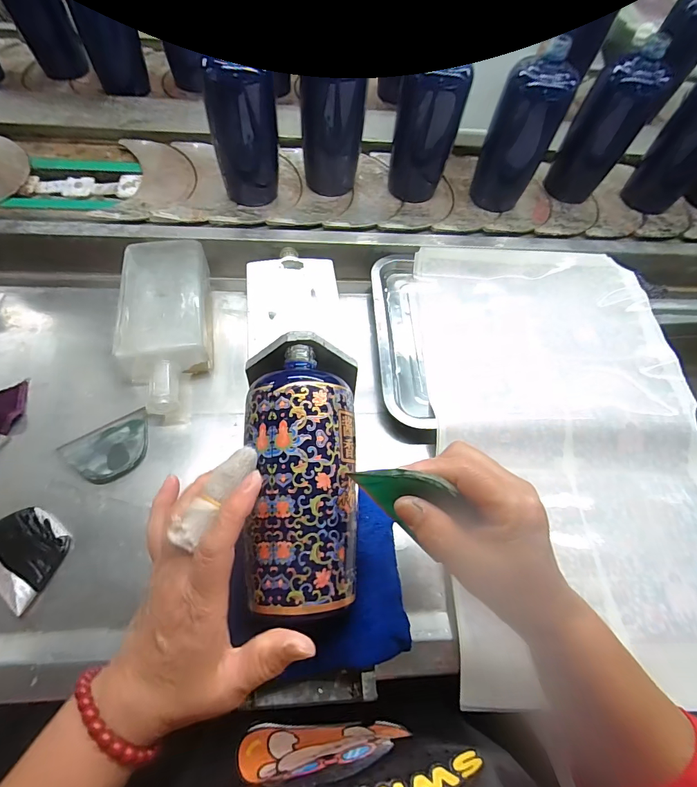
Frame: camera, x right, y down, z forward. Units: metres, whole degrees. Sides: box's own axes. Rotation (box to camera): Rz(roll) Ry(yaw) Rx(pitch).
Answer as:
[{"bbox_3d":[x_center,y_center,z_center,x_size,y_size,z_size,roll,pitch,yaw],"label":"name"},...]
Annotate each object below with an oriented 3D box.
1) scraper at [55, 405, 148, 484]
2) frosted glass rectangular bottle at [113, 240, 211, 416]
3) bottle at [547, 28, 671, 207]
[{"bbox_3d":[-0.232,0.055,0.382,0.079,0.009,0.062,-29,69,-17],"label":"scraper"},{"bbox_3d":[-0.206,-0.083,0.440,0.093,0.049,0.232,-6,64,-7],"label":"frosted glass rectangular bottle"},{"bbox_3d":[0.362,-0.365,0.547,0.069,0.174,0.062,-5,64,-7],"label":"bottle"}]

